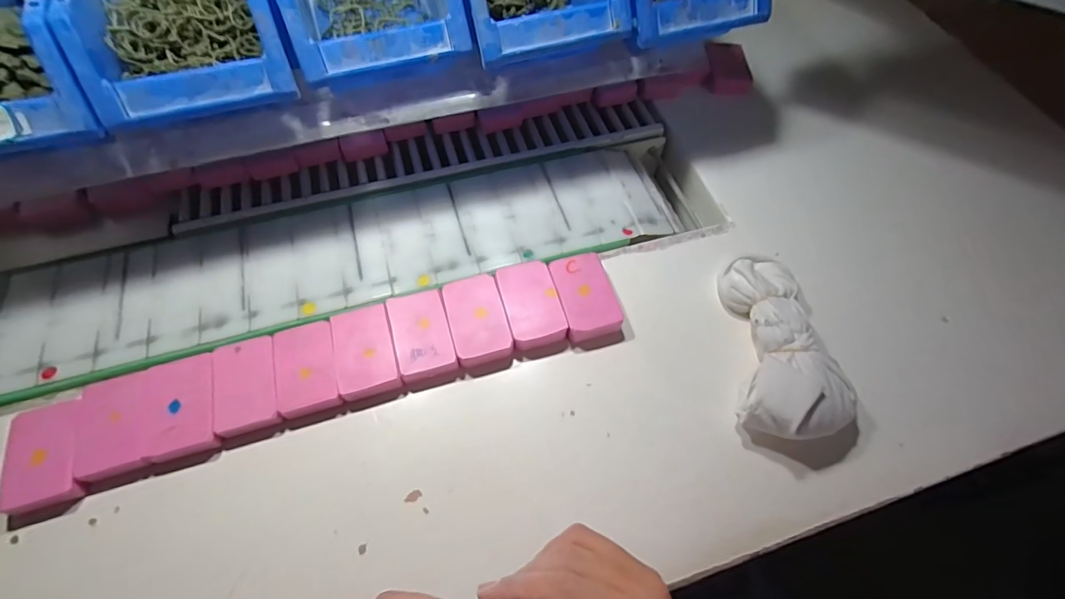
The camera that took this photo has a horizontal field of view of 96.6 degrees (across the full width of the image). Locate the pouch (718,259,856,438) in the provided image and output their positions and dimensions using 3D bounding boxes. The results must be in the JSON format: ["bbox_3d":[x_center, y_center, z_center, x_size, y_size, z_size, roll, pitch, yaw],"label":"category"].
[{"bbox_3d":[0.202,0.032,0.379,0.085,0.048,0.160,6,62,1],"label":"pouch"}]

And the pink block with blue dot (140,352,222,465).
[{"bbox_3d":[-0.256,0.079,0.349,0.046,0.016,0.071,-16,64,-10],"label":"pink block with blue dot"}]

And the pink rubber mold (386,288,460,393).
[{"bbox_3d":[-0.087,0.030,0.380,0.044,0.017,0.076,-15,64,-10],"label":"pink rubber mold"}]

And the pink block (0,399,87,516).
[{"bbox_3d":[-0.336,0.110,0.331,0.046,0.021,0.069,-16,64,-10],"label":"pink block"}]

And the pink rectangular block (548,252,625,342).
[{"bbox_3d":[0.045,-0.001,0.405,0.047,0.021,0.074,-12,63,-8],"label":"pink rectangular block"}]

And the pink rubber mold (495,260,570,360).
[{"bbox_3d":[0.000,0.007,0.395,0.045,0.017,0.078,-14,64,-9],"label":"pink rubber mold"}]

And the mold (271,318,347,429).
[{"bbox_3d":[-0.173,0.056,0.367,0.044,0.017,0.076,-14,64,-10],"label":"mold"}]

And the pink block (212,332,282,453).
[{"bbox_3d":[-0.214,0.069,0.358,0.044,0.017,0.074,-17,64,-11],"label":"pink block"}]

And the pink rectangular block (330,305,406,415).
[{"bbox_3d":[-0.130,0.043,0.373,0.044,0.015,0.077,-14,64,-10],"label":"pink rectangular block"}]

